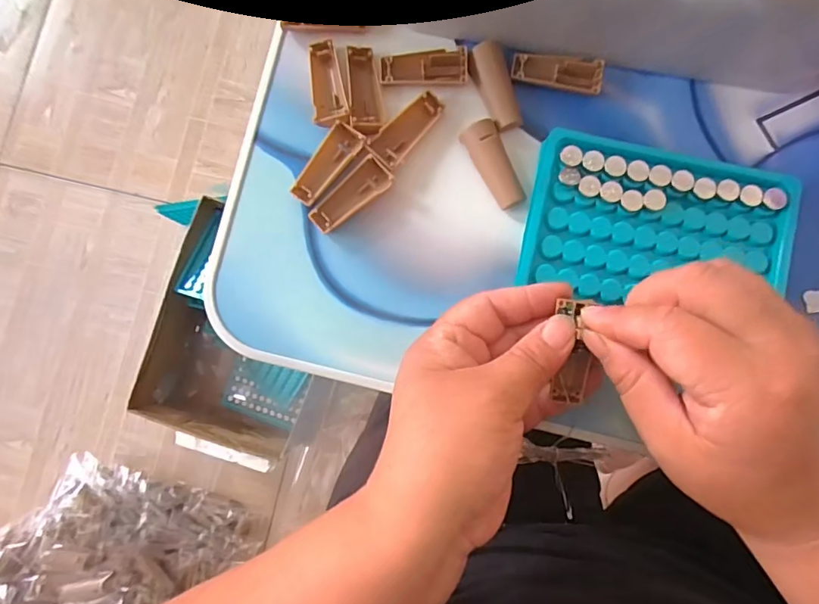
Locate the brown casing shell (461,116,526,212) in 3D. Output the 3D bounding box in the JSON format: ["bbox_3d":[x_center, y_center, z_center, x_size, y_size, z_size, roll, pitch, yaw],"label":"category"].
[{"bbox_3d":[0.048,-0.077,0.281,0.020,0.010,0.050,-24,84,-1],"label":"brown casing shell"}]

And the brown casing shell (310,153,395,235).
[{"bbox_3d":[-0.033,-0.059,0.280,0.049,0.009,0.021,-43,84,-3],"label":"brown casing shell"}]

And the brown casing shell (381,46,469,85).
[{"bbox_3d":[0.009,-0.135,0.289,0.049,0.007,0.017,-2,84,2],"label":"brown casing shell"}]

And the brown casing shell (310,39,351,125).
[{"bbox_3d":[-0.048,-0.126,0.289,0.019,0.007,0.049,-12,84,1],"label":"brown casing shell"}]

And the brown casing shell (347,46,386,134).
[{"bbox_3d":[-0.026,-0.121,0.287,0.018,0.008,0.053,-7,84,1],"label":"brown casing shell"}]

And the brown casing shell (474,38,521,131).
[{"bbox_3d":[0.051,-0.123,0.285,0.017,0.008,0.050,-18,84,0],"label":"brown casing shell"}]

